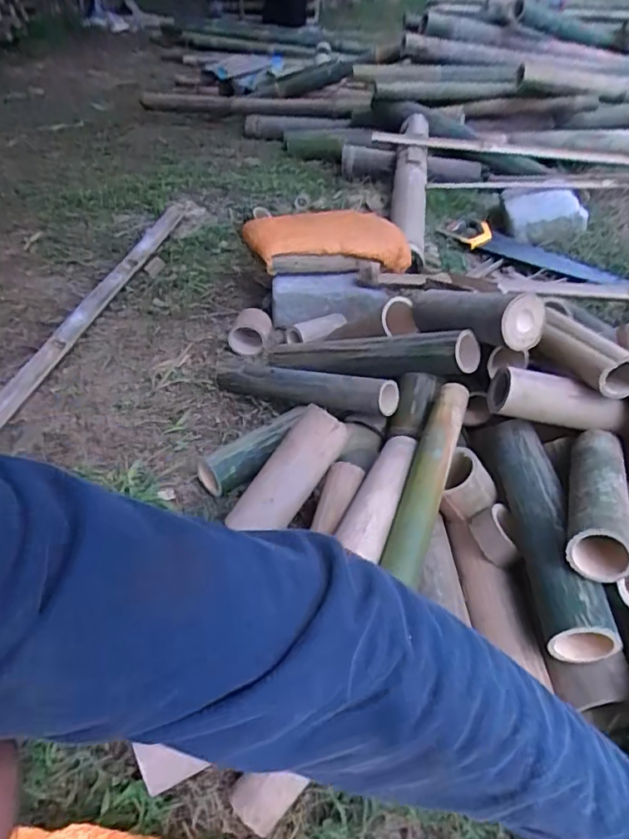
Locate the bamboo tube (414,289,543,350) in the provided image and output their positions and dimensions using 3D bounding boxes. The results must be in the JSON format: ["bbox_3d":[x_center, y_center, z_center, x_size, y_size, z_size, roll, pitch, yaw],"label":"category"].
[{"bbox_3d":[0.204,-0.140,0.730,0.067,0.063,0.190,-17,25,-24],"label":"bamboo tube"}]

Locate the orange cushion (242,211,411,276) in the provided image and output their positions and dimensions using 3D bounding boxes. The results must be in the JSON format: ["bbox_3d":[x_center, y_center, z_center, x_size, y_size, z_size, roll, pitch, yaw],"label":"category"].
[{"bbox_3d":[0.034,-0.349,1.079,0.324,0.071,0.159,-13,41,-19],"label":"orange cushion"}]

